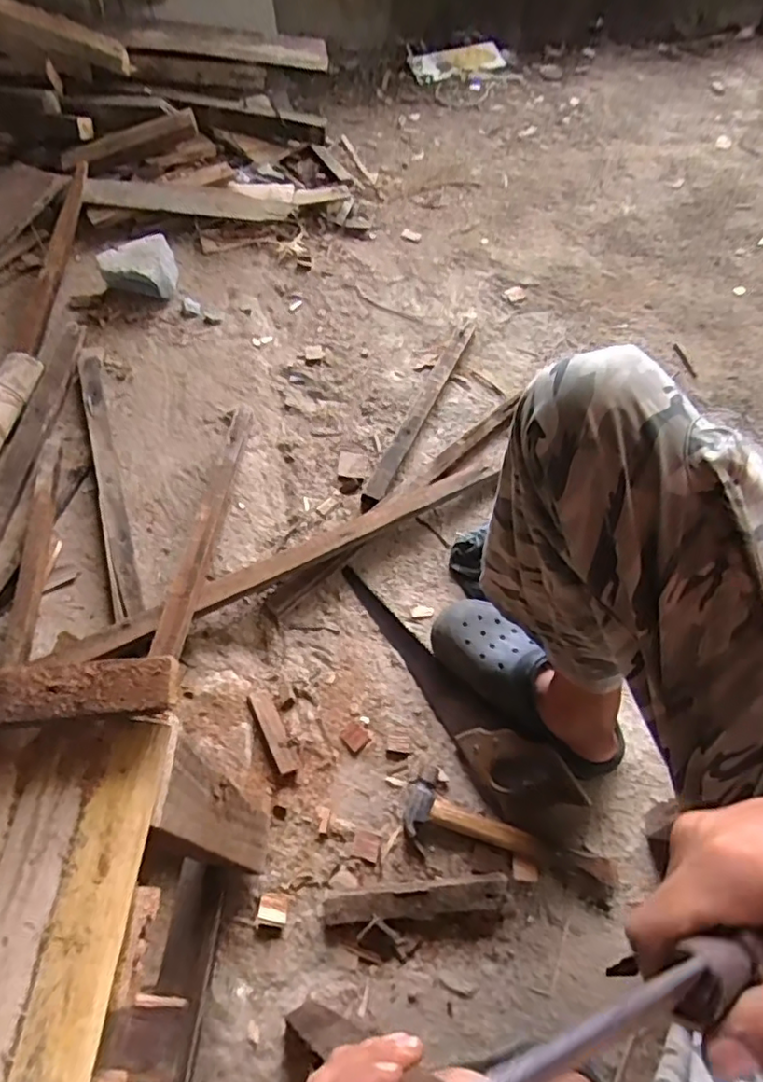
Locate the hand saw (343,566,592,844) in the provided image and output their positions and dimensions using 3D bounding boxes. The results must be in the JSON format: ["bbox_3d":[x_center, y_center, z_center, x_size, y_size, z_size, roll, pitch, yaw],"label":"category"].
[{"bbox_3d":[0.080,0.194,0.784,0.086,0.050,0.427,-36,66,-20],"label":"hand saw"}]

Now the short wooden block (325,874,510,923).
[{"bbox_3d":[0.039,0.401,0.677,0.202,0.022,0.034,-4,60,-3],"label":"short wooden block"}]

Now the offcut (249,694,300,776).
[{"bbox_3d":[-0.136,0.240,0.767,0.024,0.013,0.108,-23,63,-14],"label":"offcut"}]

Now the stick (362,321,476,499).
[{"bbox_3d":[0.080,-0.249,1.064,0.034,0.037,0.472,22,61,11],"label":"stick"}]

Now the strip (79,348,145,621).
[{"bbox_3d":[-0.427,-0.114,0.938,0.043,0.034,0.549,-16,61,-11],"label":"strip"}]

